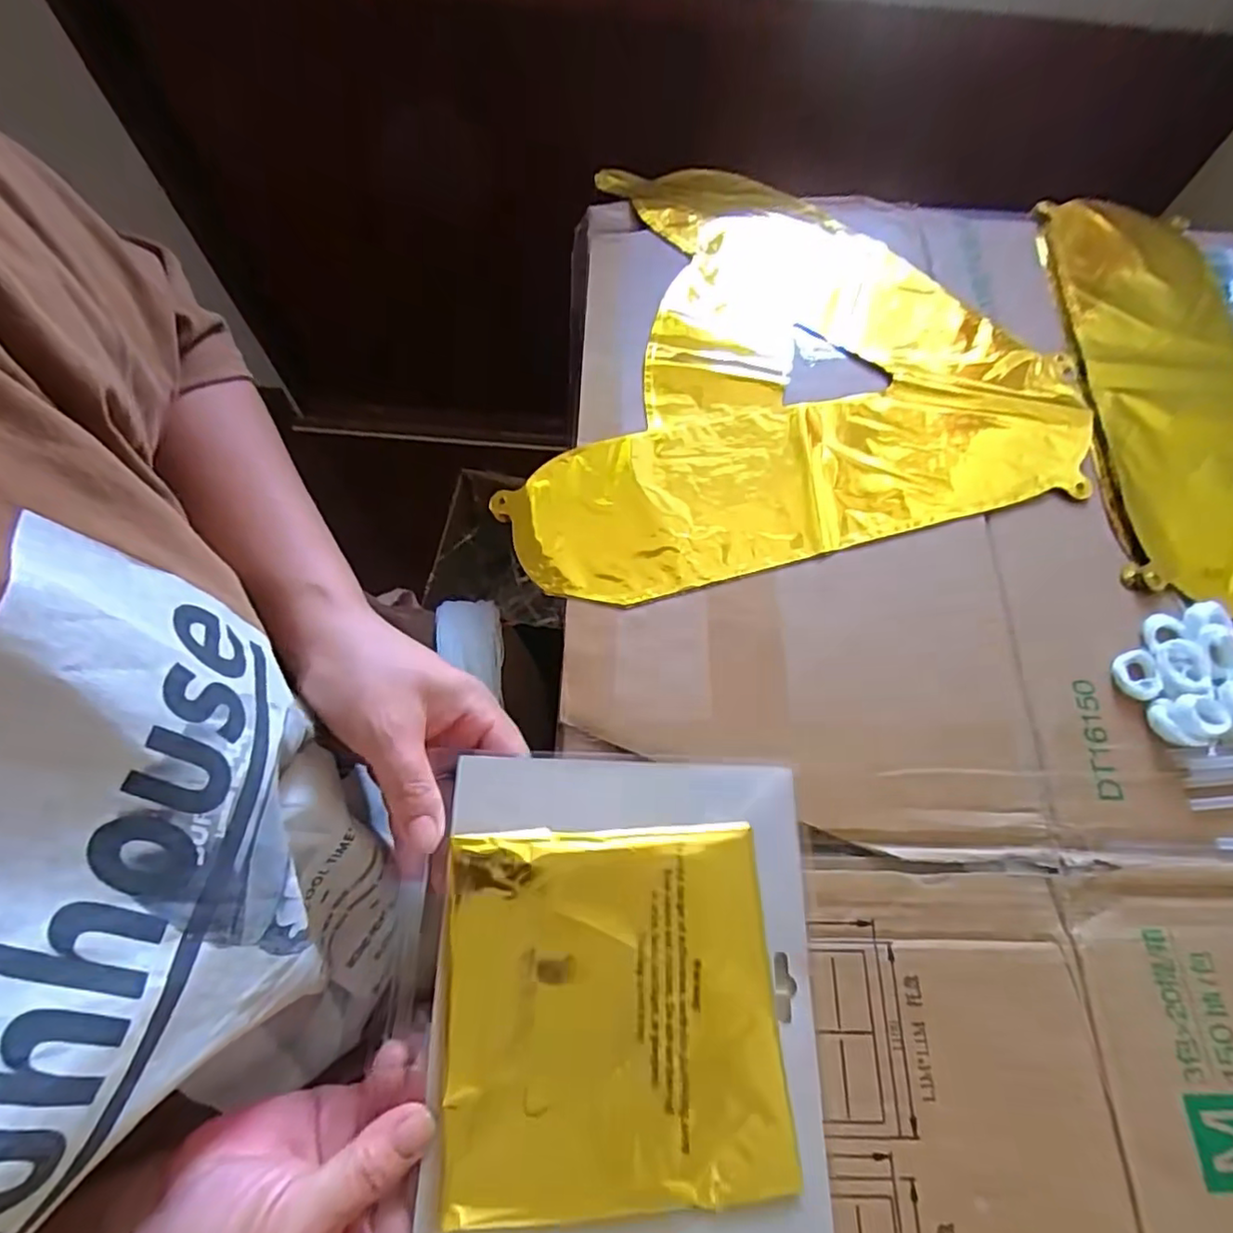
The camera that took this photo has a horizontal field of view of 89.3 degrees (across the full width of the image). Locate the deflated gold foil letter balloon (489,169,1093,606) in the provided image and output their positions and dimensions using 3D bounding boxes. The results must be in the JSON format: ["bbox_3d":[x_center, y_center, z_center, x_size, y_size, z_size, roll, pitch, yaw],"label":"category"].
[{"bbox_3d":[0.087,-0.199,0.424,0.364,0.007,0.353,-15,69,-9],"label":"deflated gold foil letter balloon"}]

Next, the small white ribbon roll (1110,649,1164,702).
[{"bbox_3d":[0.281,0.032,0.338,0.021,0.008,0.027,-6,68,-5],"label":"small white ribbon roll"}]

